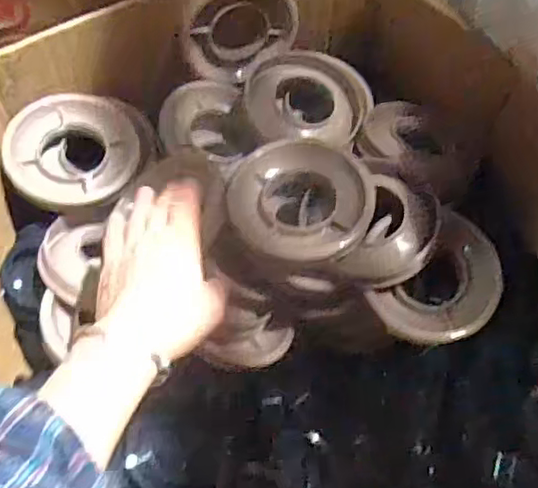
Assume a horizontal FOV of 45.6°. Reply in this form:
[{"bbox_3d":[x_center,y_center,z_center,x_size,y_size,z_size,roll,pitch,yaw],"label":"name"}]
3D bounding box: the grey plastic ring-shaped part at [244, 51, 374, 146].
[{"bbox_3d":[0.041,-0.157,0.682,0.142,0.052,0.119,-4,61,-5],"label":"grey plastic ring-shaped part"}]

